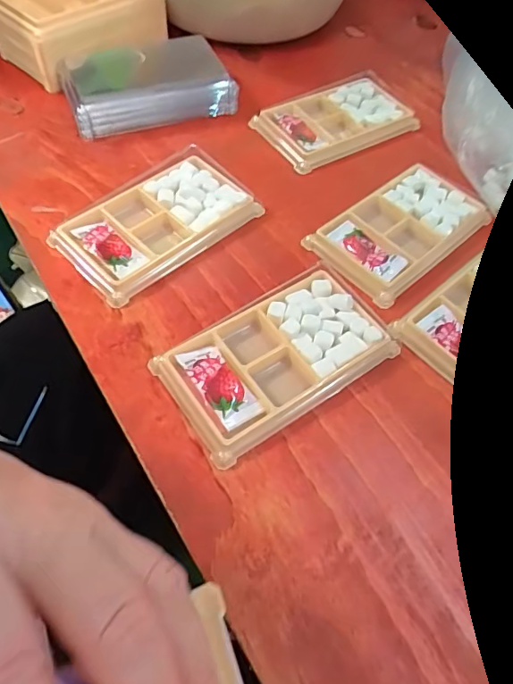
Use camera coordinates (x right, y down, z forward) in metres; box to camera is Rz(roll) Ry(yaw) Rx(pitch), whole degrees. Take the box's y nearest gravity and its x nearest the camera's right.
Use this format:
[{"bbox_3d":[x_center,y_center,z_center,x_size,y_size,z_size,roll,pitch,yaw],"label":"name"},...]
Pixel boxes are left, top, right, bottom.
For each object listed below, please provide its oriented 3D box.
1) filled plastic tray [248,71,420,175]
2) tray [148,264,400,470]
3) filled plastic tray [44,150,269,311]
[{"bbox_3d":[0.072,-0.201,0.447,0.144,0.018,0.076,-29,64,-21],"label":"filled plastic tray"},{"bbox_3d":[0.015,0.009,0.305,0.134,0.014,0.078,-30,66,-21],"label":"tray"},{"bbox_3d":[-0.071,-0.090,0.355,0.077,0.023,0.130,41,63,20],"label":"filled plastic tray"}]

